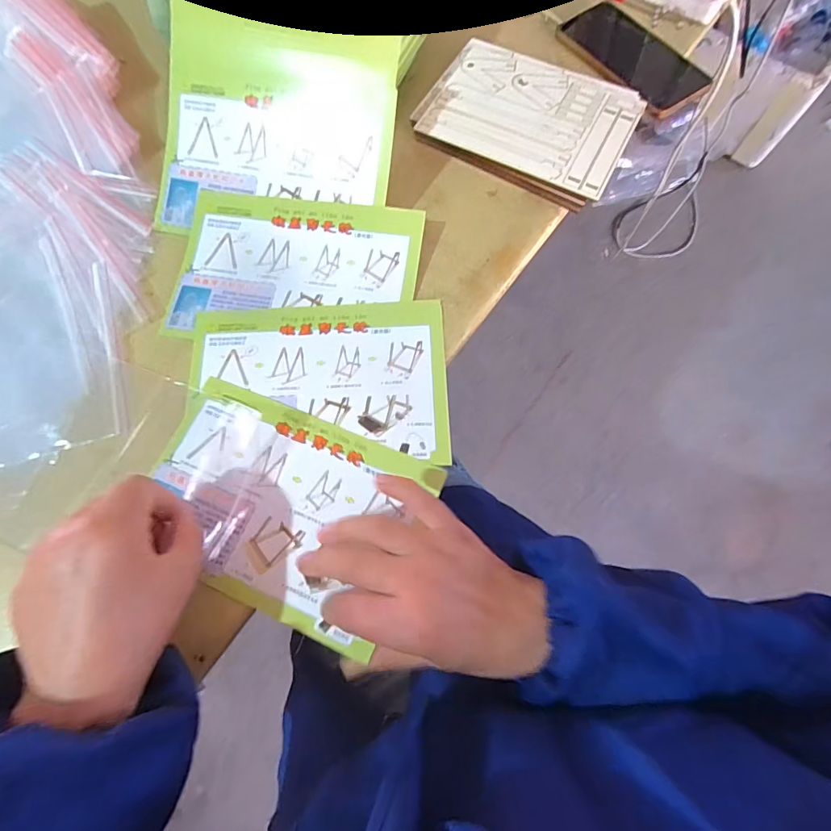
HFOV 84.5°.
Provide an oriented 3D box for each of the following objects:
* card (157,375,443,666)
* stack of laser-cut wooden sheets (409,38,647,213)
[{"bbox_3d":[-0.100,0.065,0.338,0.197,0.006,0.138,20,71,8],"label":"card"},{"bbox_3d":[0.106,-0.279,0.434,0.186,0.023,0.136,26,74,9],"label":"stack of laser-cut wooden sheets"}]

